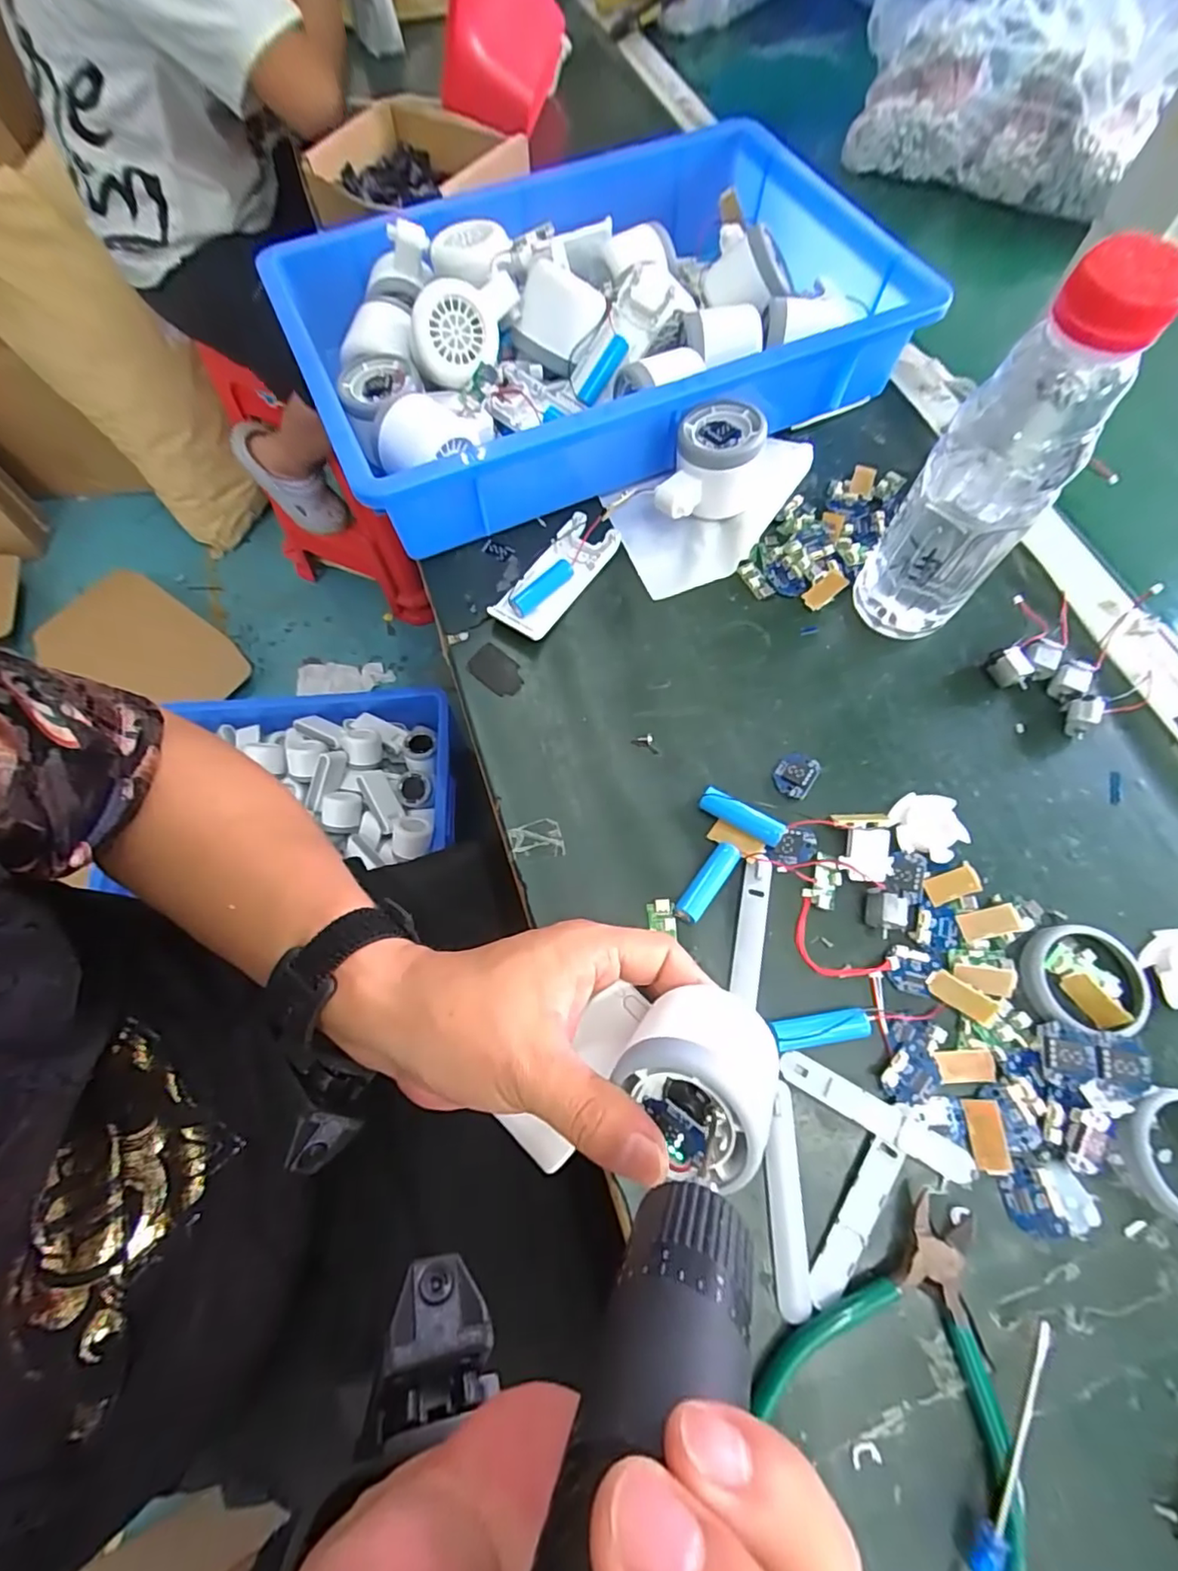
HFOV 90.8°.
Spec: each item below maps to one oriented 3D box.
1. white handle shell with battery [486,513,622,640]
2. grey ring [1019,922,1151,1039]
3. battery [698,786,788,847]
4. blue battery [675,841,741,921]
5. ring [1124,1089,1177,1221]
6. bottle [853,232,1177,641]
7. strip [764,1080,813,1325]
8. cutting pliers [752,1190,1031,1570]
[{"bbox_3d":[-0.023,-0.145,0.403,0.037,0.019,0.101,33,73,14],"label":"white handle shell with battery"},{"bbox_3d":[0.261,0.102,0.305,0.057,0.014,0.055,-1,68,1],"label":"grey ring"},{"bbox_3d":[0.089,0.018,0.336,0.050,0.016,0.014,30,72,13],"label":"battery"},{"bbox_3d":[0.067,0.053,0.322,0.014,0.012,0.050,34,73,14],"label":"blue battery"},{"bbox_3d":[0.286,0.176,0.274,0.054,0.011,0.057,-1,68,1],"label":"ring"},{"bbox_3d":[0.208,-0.158,0.307,0.060,0.199,0.057,33,73,13],"label":"bottle"},{"bbox_3d":[0.092,0.193,0.273,0.017,0.005,0.092,0,68,2],"label":"strip"},{"bbox_3d":[0.143,0.239,0.250,0.108,0.011,0.108,28,72,12],"label":"cutting pliers"}]

